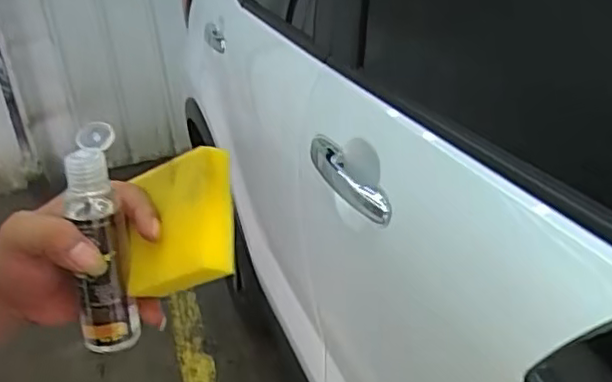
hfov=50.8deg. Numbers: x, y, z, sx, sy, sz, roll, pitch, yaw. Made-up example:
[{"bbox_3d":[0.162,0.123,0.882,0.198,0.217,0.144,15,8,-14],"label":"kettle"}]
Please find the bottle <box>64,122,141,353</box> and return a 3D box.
[{"bbox_3d":[-0.125,0.033,0.402,0.034,0.145,0.037,4,13,33],"label":"bottle"}]

